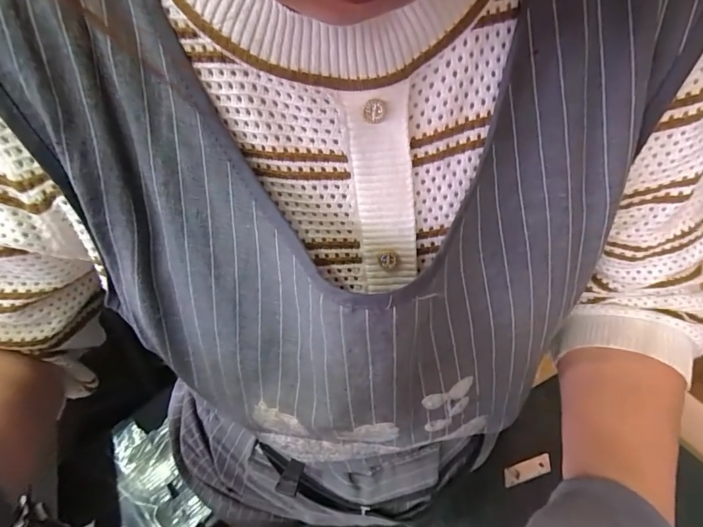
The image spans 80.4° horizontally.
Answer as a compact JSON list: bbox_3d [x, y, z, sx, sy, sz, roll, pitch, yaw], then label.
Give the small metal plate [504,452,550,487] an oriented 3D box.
[{"bbox_3d":[0.198,0.233,0.470,0.063,0.004,0.018,-13,40,-13],"label":"small metal plate"}]

